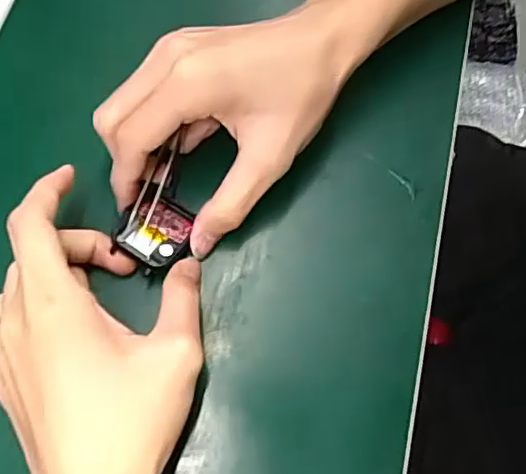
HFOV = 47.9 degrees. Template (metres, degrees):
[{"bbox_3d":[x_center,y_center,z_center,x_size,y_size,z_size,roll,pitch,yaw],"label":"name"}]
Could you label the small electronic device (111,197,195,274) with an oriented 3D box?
[{"bbox_3d":[-0.060,-0.003,0.331,0.038,0.014,0.042,25,71,7],"label":"small electronic device"}]

